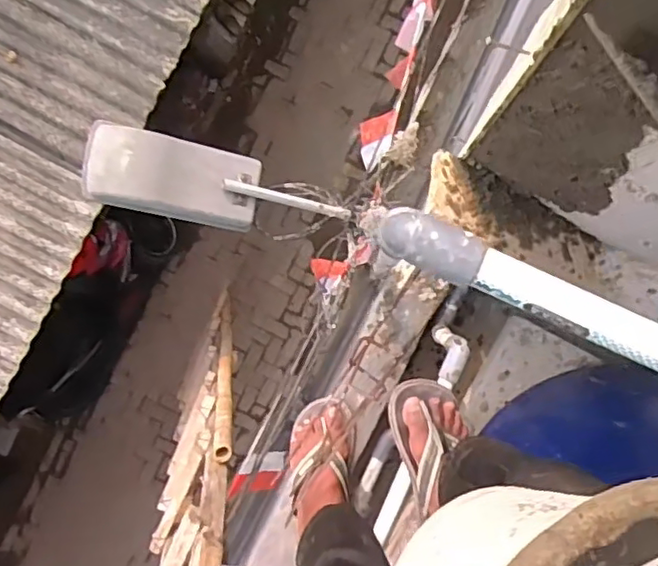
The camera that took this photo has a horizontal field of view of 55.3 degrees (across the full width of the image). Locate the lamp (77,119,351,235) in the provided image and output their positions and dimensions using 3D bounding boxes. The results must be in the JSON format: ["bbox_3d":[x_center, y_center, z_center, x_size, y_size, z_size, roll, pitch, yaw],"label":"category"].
[{"bbox_3d":[-0.192,-0.171,1.161,0.489,0.071,0.139,10,91,-22],"label":"lamp"}]

